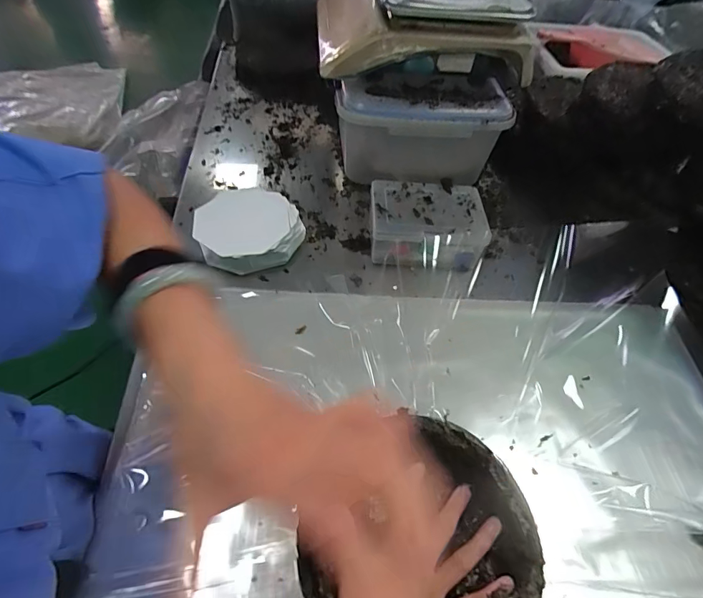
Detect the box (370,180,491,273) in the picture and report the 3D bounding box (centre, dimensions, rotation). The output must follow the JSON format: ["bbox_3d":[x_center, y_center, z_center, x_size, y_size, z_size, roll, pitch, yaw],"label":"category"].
[{"bbox_3d":[0.117,-0.119,0.664,0.181,0.079,0.130,0,52,-6],"label":"box"}]

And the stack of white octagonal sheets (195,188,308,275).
[{"bbox_3d":[-0.165,-0.114,0.647,0.157,0.056,0.160,-24,57,-22],"label":"stack of white octagonal sheets"}]

